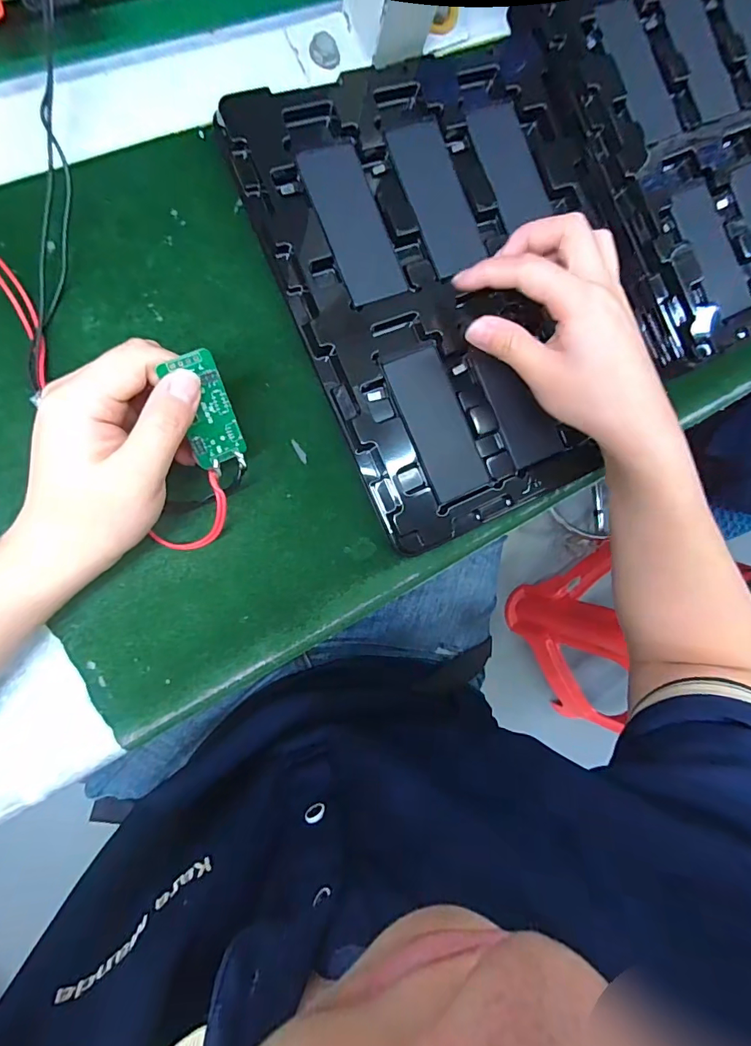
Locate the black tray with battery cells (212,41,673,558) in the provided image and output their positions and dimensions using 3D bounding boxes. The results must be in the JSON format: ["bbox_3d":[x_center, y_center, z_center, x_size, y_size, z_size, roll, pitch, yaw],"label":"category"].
[{"bbox_3d":[0.063,-0.147,0.286,0.222,0.026,0.271,-25,92,-8],"label":"black tray with battery cells"}]

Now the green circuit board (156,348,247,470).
[{"bbox_3d":[-0.080,-0.052,0.216,0.024,0.004,0.054,-29,136,-19],"label":"green circuit board"}]

